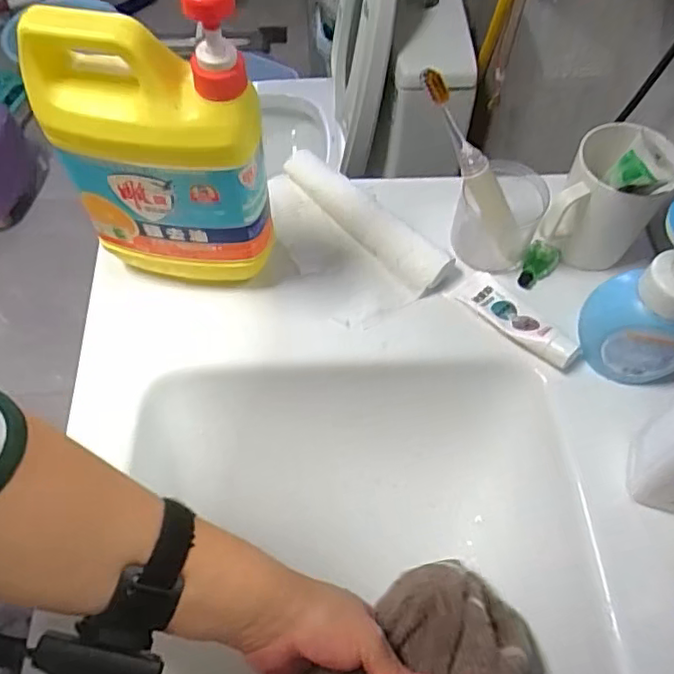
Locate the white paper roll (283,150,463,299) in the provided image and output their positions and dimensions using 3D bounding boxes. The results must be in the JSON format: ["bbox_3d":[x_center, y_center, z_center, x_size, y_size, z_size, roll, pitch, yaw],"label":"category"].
[{"bbox_3d":[0.030,-0.104,0.553,0.182,0.039,0.049,39,66,19],"label":"white paper roll"}]

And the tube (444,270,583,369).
[{"bbox_3d":[0.153,-0.021,0.516,0.119,0.025,0.039,37,66,19],"label":"tube"}]

